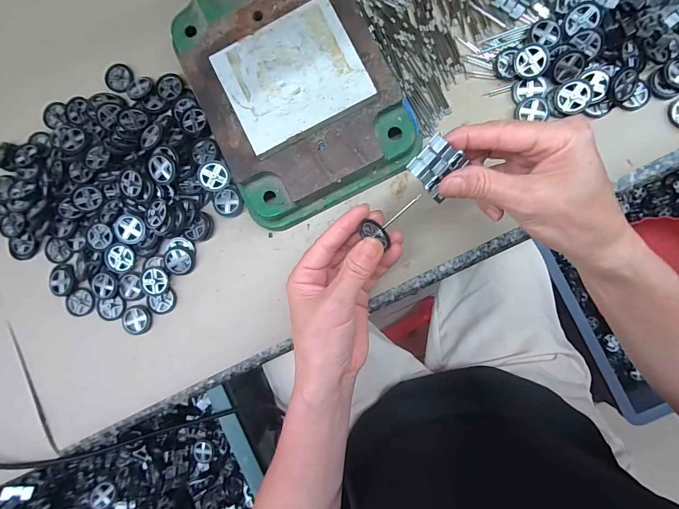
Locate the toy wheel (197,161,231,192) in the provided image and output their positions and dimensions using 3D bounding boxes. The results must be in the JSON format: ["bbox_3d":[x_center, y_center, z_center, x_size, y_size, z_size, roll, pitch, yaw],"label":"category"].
[{"bbox_3d":[-0.116,-0.073,0.316,0.028,0.007,0.027,0,87,5],"label":"toy wheel"}]

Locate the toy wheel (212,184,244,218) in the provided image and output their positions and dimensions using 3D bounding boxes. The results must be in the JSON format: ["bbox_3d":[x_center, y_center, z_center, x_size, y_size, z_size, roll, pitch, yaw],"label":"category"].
[{"bbox_3d":[-0.103,-0.049,0.322,0.027,0.011,0.026,0,87,5],"label":"toy wheel"}]

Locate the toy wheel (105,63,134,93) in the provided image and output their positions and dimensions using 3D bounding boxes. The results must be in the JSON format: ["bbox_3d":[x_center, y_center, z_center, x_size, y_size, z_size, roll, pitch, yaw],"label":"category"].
[{"bbox_3d":[-0.217,-0.176,0.343,0.027,0.009,0.027,0,87,5],"label":"toy wheel"}]

